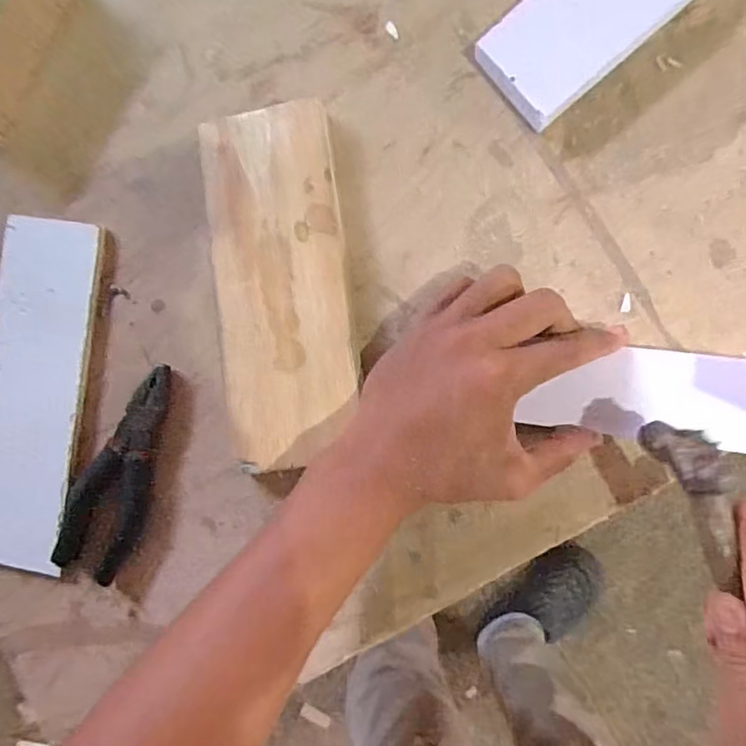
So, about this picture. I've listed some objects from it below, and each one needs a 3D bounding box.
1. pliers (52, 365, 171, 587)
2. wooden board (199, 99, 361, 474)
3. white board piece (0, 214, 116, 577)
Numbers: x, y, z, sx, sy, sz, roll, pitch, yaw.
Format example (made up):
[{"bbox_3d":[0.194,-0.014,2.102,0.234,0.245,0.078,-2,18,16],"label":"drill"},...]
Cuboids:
[{"bbox_3d":[-0.167,0.067,0.386,0.048,0.016,0.149,24,95,8],"label":"pliers"},{"bbox_3d":[-0.057,-0.054,0.364,0.085,0.020,0.219,-5,90,9],"label":"wooden board"},{"bbox_3d":[-0.227,0.012,0.390,0.071,0.014,0.233,9,88,0],"label":"white board piece"}]

